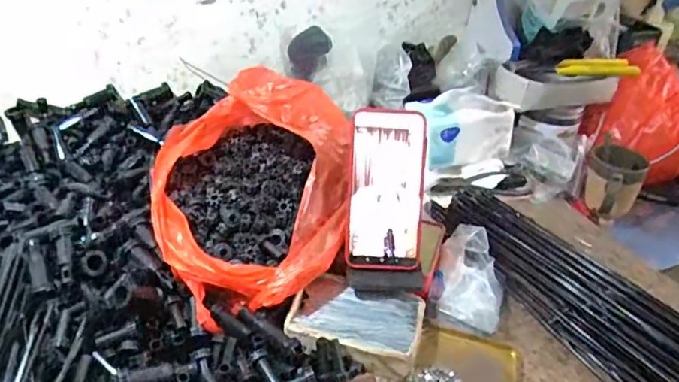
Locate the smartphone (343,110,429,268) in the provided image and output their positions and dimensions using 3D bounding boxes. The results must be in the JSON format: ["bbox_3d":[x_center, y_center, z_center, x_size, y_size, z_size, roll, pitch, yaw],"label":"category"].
[{"bbox_3d":[0.049,-0.002,0.532,0.083,0.164,0.011,0,2,-1],"label":"smartphone"}]

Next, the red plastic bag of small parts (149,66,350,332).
[{"bbox_3d":[-0.093,-0.009,0.566,0.195,0.153,0.261,3,34,-2],"label":"red plastic bag of small parts"}]

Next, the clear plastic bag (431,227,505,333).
[{"bbox_3d":[0.147,0.096,0.575,0.077,0.051,0.121,15,36,15],"label":"clear plastic bag"}]

